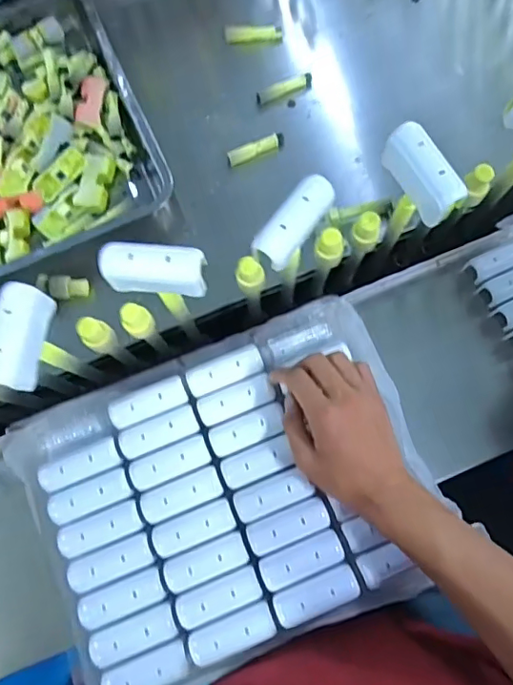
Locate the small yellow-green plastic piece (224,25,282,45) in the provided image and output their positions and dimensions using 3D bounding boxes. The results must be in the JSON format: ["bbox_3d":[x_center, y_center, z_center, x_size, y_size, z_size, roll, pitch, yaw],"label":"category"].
[{"bbox_3d":[-0.004,-0.439,0.758,0.079,0.016,0.025,-7,74,-1],"label":"small yellow-green plastic piece"}]

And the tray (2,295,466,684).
[{"bbox_3d":[-0.024,0.140,0.502,0.352,0.041,0.280,-23,74,-6],"label":"tray"}]

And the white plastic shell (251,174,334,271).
[{"bbox_3d":[0.031,-0.094,0.412,0.028,0.024,0.076,39,78,11],"label":"white plastic shell"}]

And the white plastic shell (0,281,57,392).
[{"bbox_3d":[-0.182,-0.005,0.406,0.026,0.043,0.076,7,74,3],"label":"white plastic shell"}]

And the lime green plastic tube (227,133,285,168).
[{"bbox_3d":[-0.001,-0.259,0.710,0.082,0.016,0.019,-24,74,-6],"label":"lime green plastic tube"}]

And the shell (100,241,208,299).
[{"bbox_3d":[-0.079,-0.055,0.410,0.078,0.029,0.034,4,74,2],"label":"shell"}]

